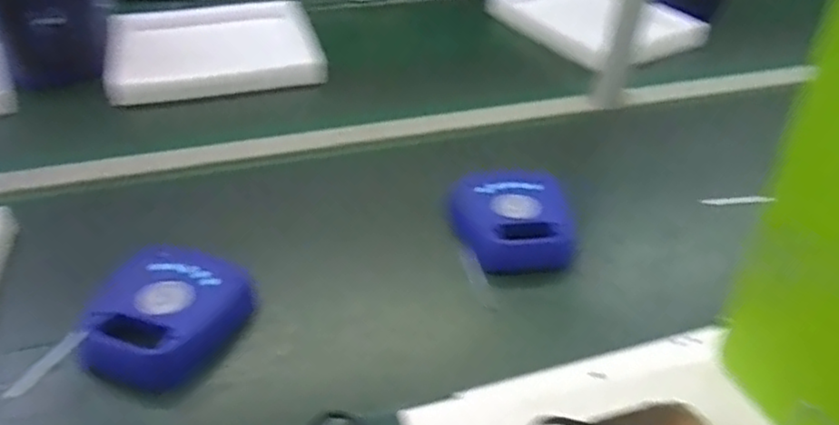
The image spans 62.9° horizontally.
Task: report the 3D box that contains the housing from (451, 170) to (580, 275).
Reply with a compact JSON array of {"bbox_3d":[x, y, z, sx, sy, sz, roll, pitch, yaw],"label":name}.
[{"bbox_3d":[0.130,0.000,0.940,0.153,0.047,0.203,-5,40,-8],"label":"housing"}]

